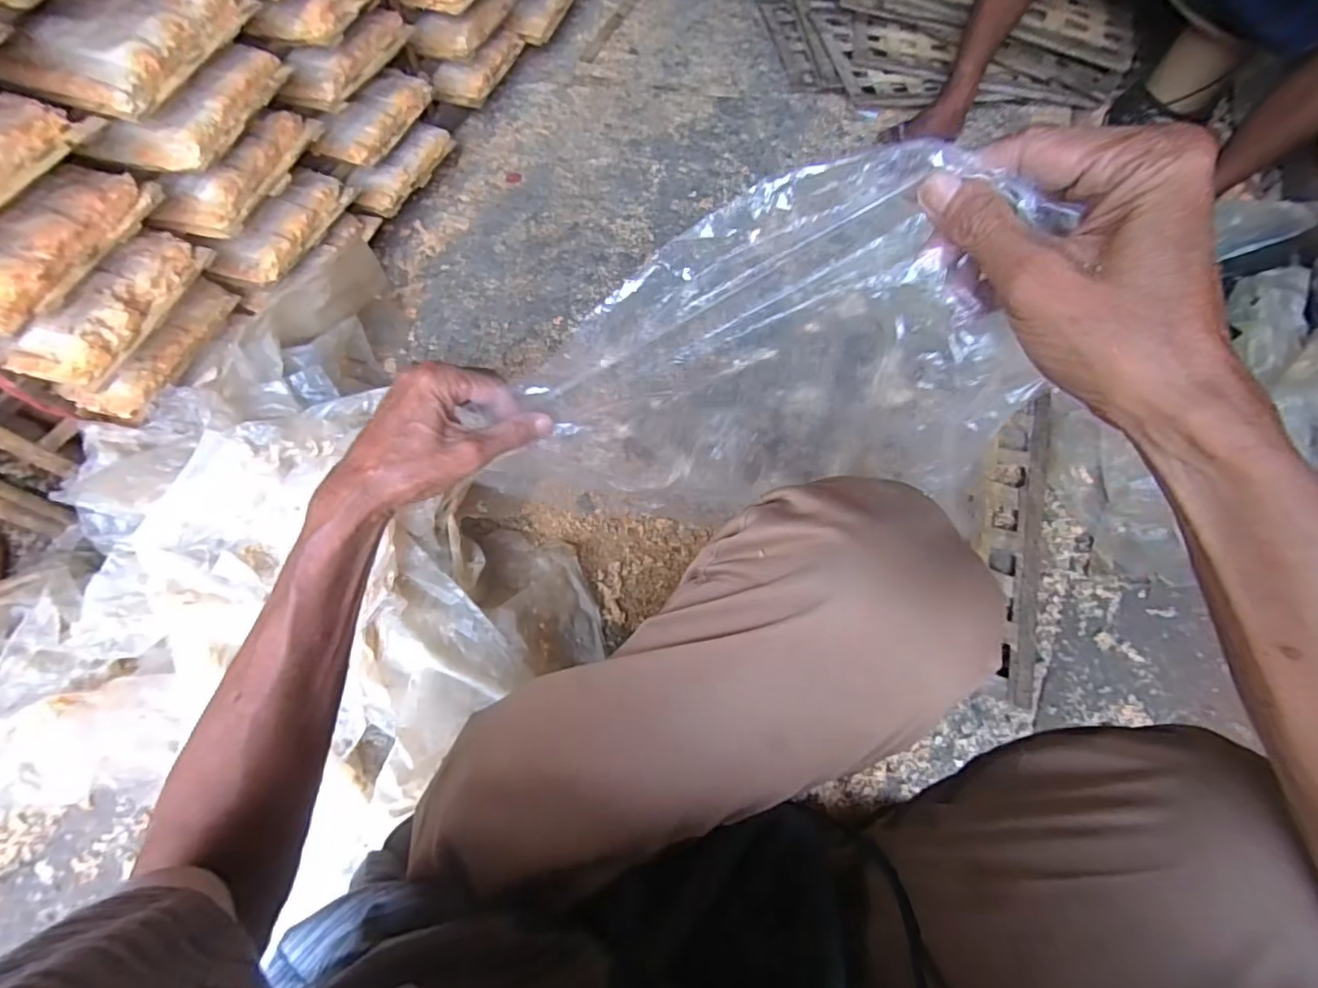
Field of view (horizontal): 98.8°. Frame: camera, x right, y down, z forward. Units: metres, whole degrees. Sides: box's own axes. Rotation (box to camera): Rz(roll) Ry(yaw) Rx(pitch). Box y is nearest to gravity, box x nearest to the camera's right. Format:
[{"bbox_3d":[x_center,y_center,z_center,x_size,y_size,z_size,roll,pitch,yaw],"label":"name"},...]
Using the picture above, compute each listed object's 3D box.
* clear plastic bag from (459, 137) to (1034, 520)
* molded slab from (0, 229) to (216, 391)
[{"bbox_3d":[0.040,-0.063,0.372,0.302,0.290,0.090,14,68,5],"label":"clear plastic bag"},{"bbox_3d":[-0.620,-0.220,0.648,0.073,0.053,0.230,22,69,8],"label":"molded slab"}]

